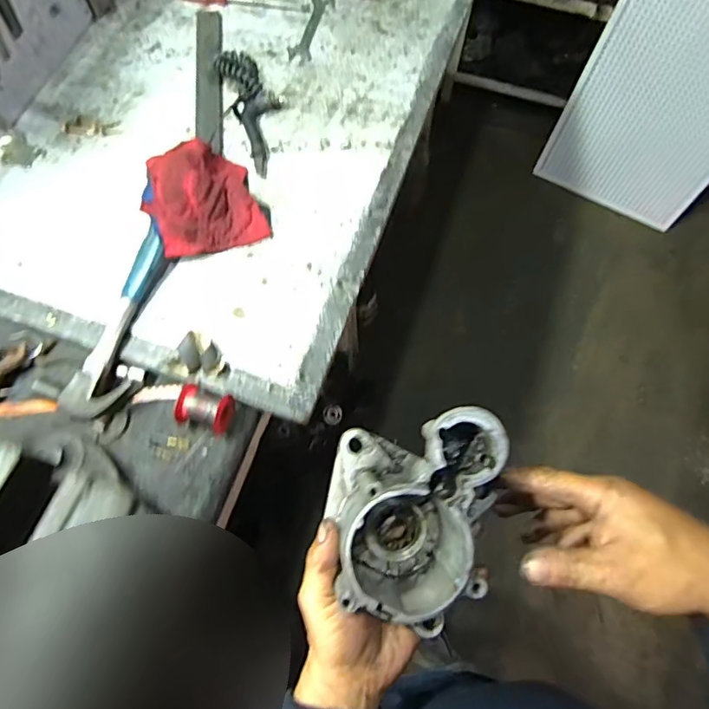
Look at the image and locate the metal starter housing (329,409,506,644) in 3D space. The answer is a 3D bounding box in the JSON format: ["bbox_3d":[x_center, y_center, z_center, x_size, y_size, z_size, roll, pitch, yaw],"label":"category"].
[{"bbox_3d":[0.043,0.122,0.375,0.121,0.085,0.172,10,85,-5],"label":"metal starter housing"}]

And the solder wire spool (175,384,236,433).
[{"bbox_3d":[-0.185,0.066,0.610,0.064,0.040,0.058,17,68,5],"label":"solder wire spool"}]

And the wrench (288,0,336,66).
[{"bbox_3d":[-0.074,-0.548,0.843,0.046,0.008,0.163,14,68,4],"label":"wrench"}]

